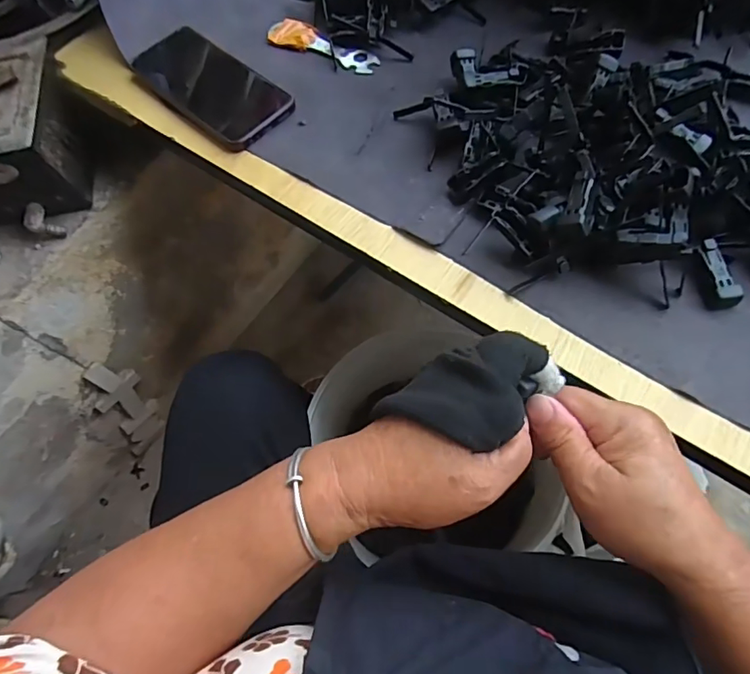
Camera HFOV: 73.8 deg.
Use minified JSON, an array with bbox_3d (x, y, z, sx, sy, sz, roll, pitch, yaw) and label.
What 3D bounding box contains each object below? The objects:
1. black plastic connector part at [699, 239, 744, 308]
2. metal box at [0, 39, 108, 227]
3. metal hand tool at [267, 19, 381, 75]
[{"bbox_3d":[0.244,-0.046,0.356,0.017,0.013,0.049,-8,81,0],"label":"black plastic connector part"},{"bbox_3d":[-0.384,-0.203,0.521,0.142,0.116,0.143,-10,67,1],"label":"metal box"},{"bbox_3d":[-0.052,-0.290,0.497,0.121,0.005,0.038,28,72,16],"label":"metal hand tool"}]

